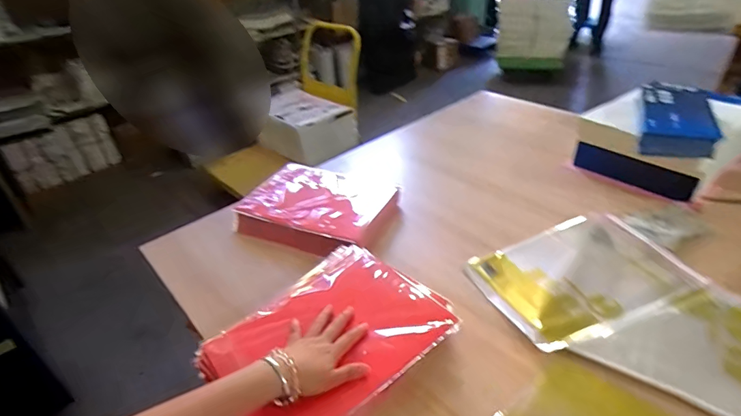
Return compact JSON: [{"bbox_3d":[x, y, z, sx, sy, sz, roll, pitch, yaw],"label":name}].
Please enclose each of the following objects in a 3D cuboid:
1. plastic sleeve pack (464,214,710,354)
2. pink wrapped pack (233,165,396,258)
[{"bbox_3d":[0.355,0.108,0.711,0.328,0.015,0.231,-18,37,-18],"label":"plastic sleeve pack"},{"bbox_3d":[-0.110,-0.006,0.898,0.297,0.071,0.229,13,38,24],"label":"pink wrapped pack"}]

